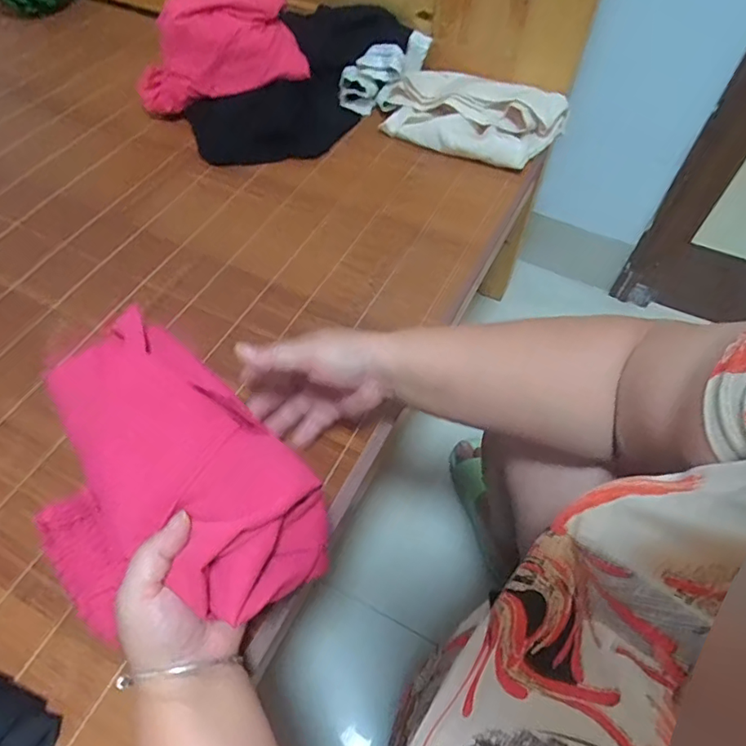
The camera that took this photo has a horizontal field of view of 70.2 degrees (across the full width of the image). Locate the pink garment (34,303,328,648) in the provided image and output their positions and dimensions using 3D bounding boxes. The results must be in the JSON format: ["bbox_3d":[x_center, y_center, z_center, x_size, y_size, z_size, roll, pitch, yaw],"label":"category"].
[{"bbox_3d":[-0.144,0.086,0.357,0.206,0.103,0.160,38,65,23],"label":"pink garment"}]

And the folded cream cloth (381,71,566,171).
[{"bbox_3d":[0.140,-0.367,0.752,0.238,0.048,0.130,21,59,15],"label":"folded cream cloth"}]

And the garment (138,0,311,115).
[{"bbox_3d":[-0.220,-0.453,0.762,0.233,0.138,0.097,-20,58,-12],"label":"garment"}]

